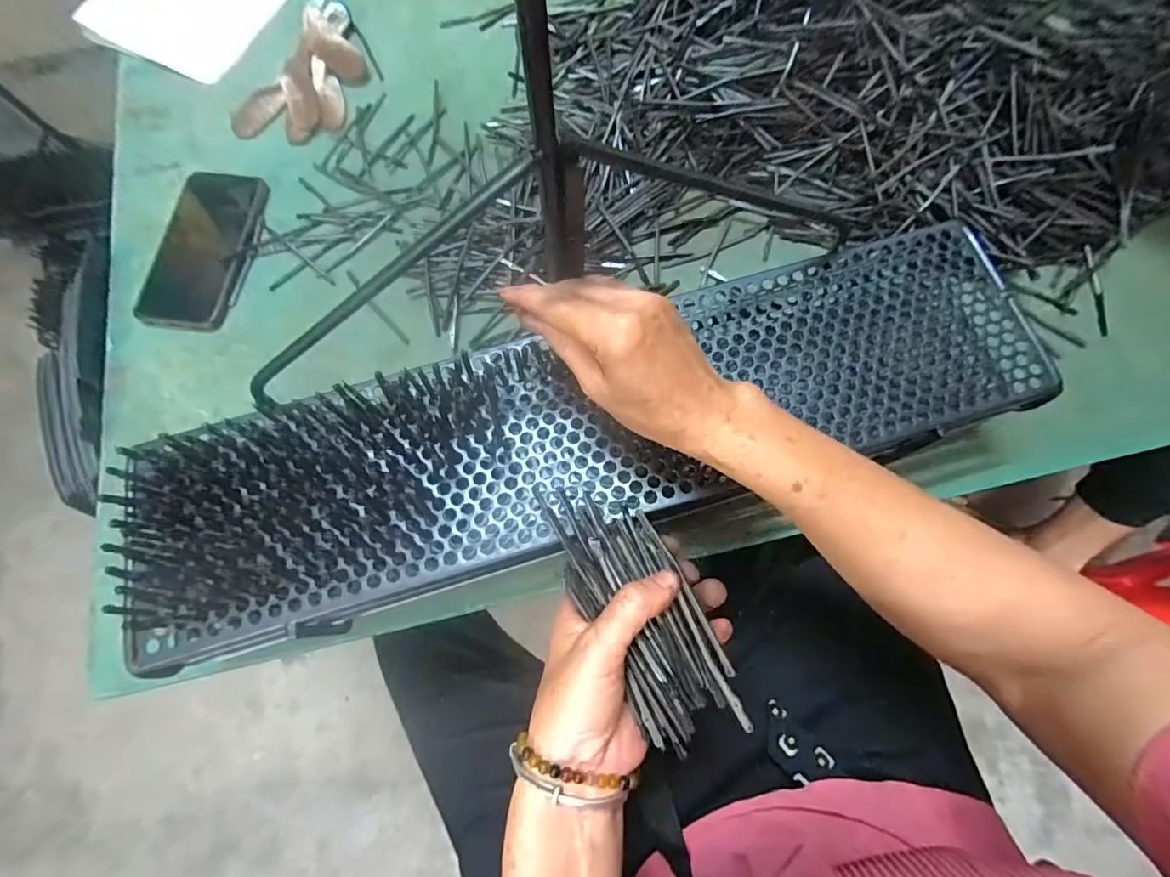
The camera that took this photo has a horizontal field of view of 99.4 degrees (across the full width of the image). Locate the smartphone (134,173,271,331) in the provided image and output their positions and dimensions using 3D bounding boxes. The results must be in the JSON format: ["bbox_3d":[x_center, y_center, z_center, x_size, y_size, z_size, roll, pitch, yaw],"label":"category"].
[{"bbox_3d":[-0.353,-0.178,0.464,0.088,0.008,0.166,1,74,5],"label":"smartphone"}]

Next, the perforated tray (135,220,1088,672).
[{"bbox_3d":[0.017,-0.016,0.314,0.585,0.039,0.138,-17,74,-4],"label":"perforated tray"}]

